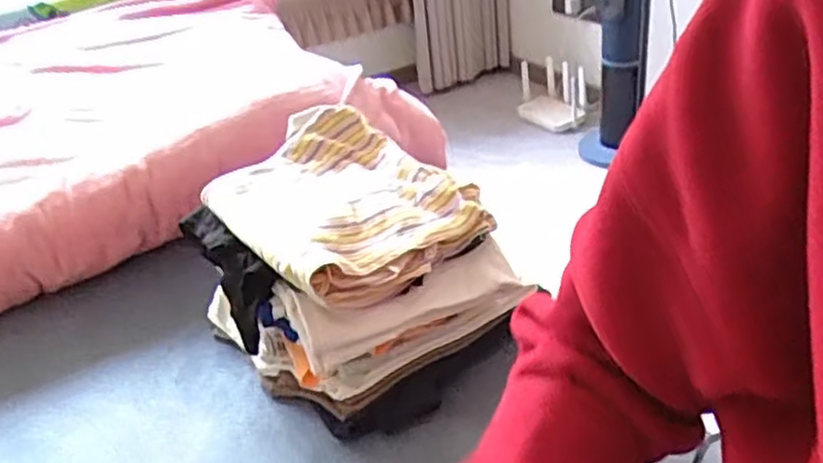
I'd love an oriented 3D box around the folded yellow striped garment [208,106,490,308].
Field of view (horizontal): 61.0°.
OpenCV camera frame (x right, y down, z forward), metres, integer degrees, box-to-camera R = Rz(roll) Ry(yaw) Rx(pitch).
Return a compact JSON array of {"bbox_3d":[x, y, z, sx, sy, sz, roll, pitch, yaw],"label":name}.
[{"bbox_3d":[-0.074,-0.034,0.643,0.192,0.055,0.260,-28,37,-29],"label":"folded yellow striped garment"}]

